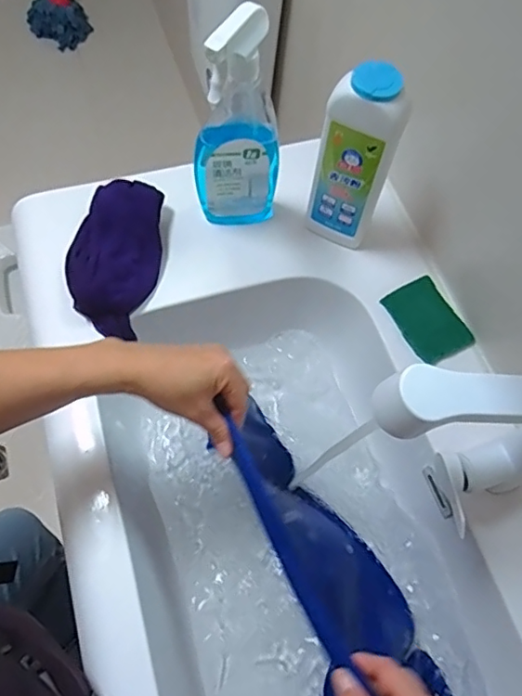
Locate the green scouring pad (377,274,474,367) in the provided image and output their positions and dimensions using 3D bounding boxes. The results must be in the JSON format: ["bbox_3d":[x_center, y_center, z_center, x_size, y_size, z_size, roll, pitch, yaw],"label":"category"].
[{"bbox_3d":[0.195,-0.034,0.639,0.064,0.008,0.097,-28,69,-15],"label":"green scouring pad"}]

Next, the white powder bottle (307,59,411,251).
[{"bbox_3d":[0.099,-0.199,0.599,0.075,0.217,0.046,31,67,12],"label":"white powder bottle"}]

